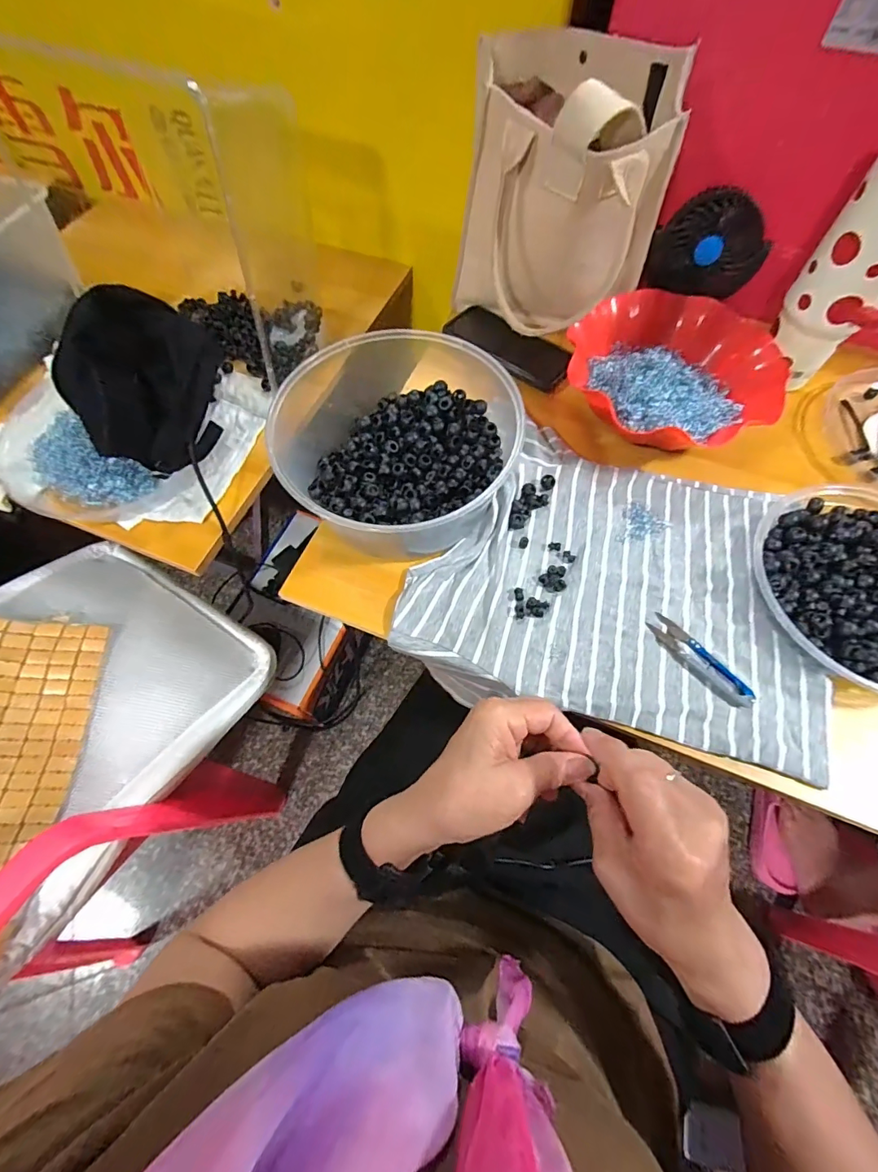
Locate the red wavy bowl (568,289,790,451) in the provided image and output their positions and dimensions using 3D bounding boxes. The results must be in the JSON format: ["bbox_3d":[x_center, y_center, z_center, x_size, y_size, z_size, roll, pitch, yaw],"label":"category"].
[{"bbox_3d":[0.255,-0.231,0.516,0.225,0.058,0.224,9,65,5],"label":"red wavy bowl"}]

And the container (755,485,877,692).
[{"bbox_3d":[0.392,-0.003,0.417,0.192,0.042,0.208,0,64,0],"label":"container"}]

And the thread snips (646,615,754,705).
[{"bbox_3d":[0.230,0.065,0.405,0.026,0.008,0.099,-40,71,-17],"label":"thread snips"}]

